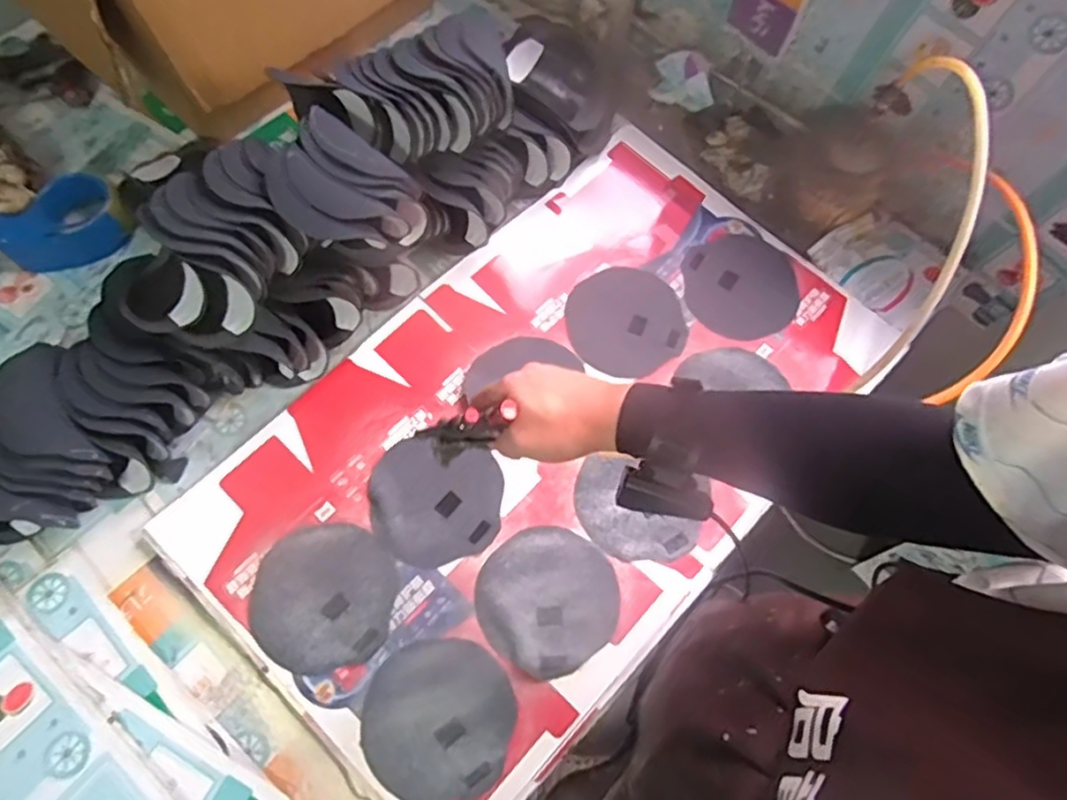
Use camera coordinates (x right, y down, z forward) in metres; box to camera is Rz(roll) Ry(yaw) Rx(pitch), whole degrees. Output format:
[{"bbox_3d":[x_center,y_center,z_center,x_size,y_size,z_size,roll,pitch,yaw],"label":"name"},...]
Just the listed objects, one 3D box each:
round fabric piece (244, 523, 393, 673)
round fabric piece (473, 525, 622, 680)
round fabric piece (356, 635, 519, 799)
[{"bbox_3d":[-0.219,0.202,0.708,0.144,0.008,0.142,0,68,0],"label":"round fabric piece"},{"bbox_3d":[0.015,0.204,0.708,0.139,0.015,0.137,0,68,0],"label":"round fabric piece"},{"bbox_3d":[-0.095,0.312,0.675,0.147,0.004,0.144,0,68,0],"label":"round fabric piece"}]

